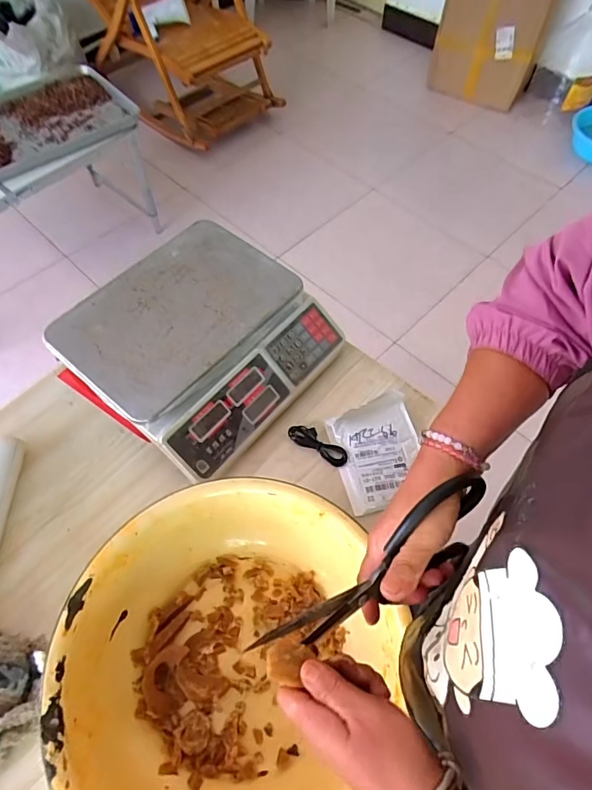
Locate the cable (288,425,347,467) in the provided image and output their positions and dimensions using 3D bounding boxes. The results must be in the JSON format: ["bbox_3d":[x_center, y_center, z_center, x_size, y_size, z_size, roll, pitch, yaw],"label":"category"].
[{"bbox_3d":[0.032,0.070,0.663,0.093,0.011,0.033,35,66,17],"label":"cable"}]

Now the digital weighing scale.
[{"bbox_3d":[-0.139,-0.079,0.694,0.302,0.108,0.323,35,66,17],"label":"digital weighing scale"}]

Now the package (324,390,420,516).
[{"bbox_3d":[0.120,0.079,0.652,0.122,0.028,0.153,-13,62,-8],"label":"package"}]

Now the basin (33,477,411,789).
[{"bbox_3d":[-0.072,0.270,0.489,0.307,0.116,0.336,0,61,-1],"label":"basin"}]

